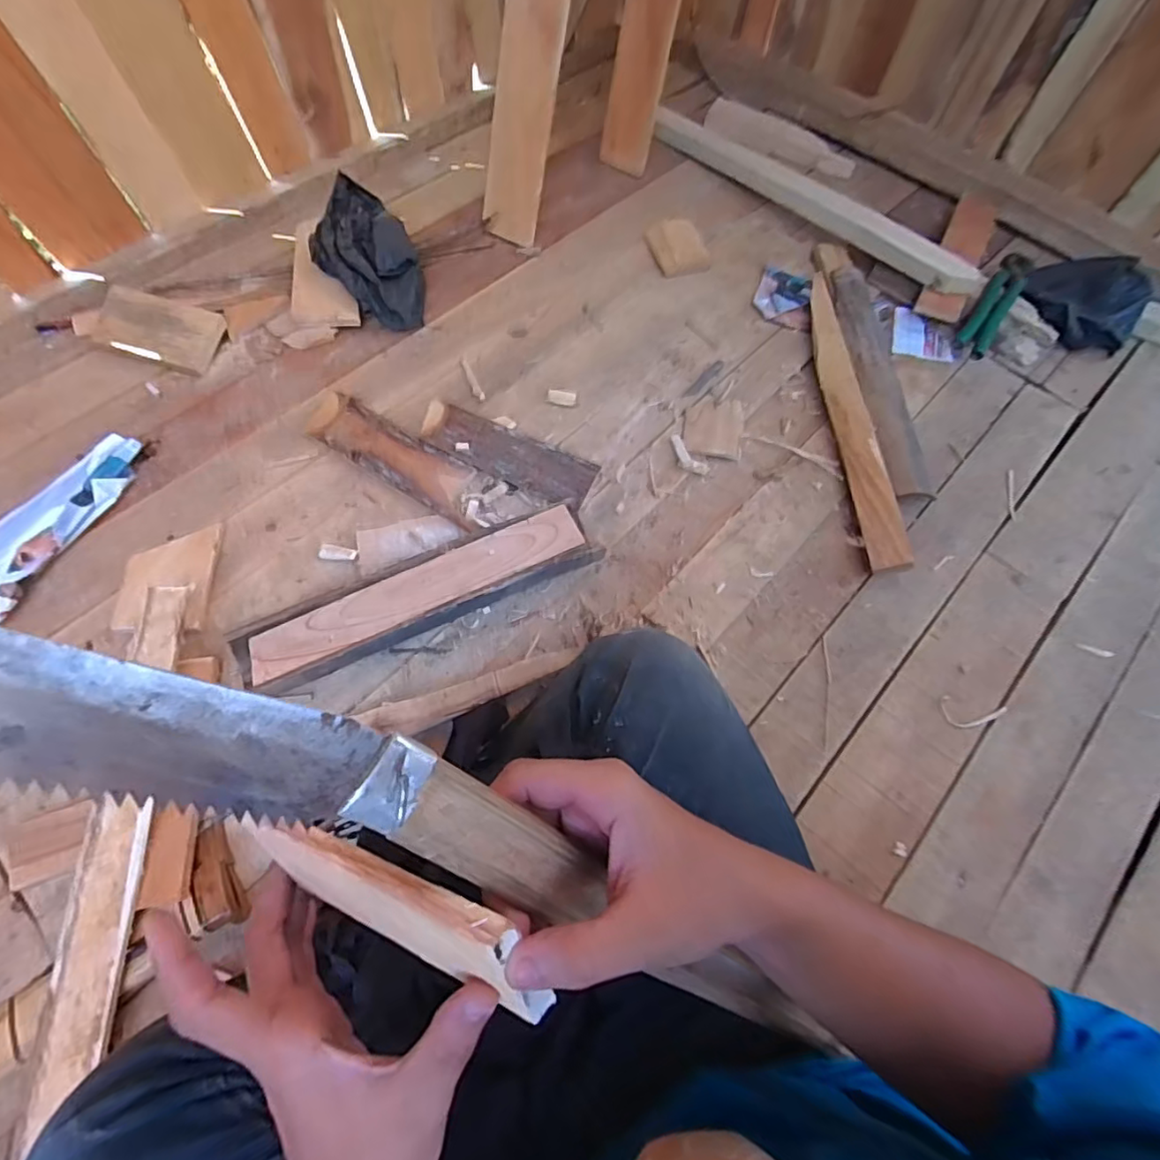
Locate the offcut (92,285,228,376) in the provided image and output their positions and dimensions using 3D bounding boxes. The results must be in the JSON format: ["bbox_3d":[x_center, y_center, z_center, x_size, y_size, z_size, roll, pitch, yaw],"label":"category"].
[{"bbox_3d":[-0.589,-0.349,0.818,0.146,0.018,0.091,13,89,-11],"label":"offcut"}]

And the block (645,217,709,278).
[{"bbox_3d":[0.166,-0.572,1.001,0.089,0.017,0.126,-14,65,-10],"label":"block"}]

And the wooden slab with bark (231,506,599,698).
[{"bbox_3d":[-0.181,0.023,0.675,0.410,0.063,0.092,-23,67,-14],"label":"wooden slab with bark"}]

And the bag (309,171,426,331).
[{"bbox_3d":[-0.327,-0.486,0.894,0.141,0.083,0.253,-22,67,-13],"label":"bag"}]

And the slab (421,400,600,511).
[{"bbox_3d":[-0.098,-0.167,0.786,0.241,0.031,0.076,24,65,9],"label":"slab"}]

